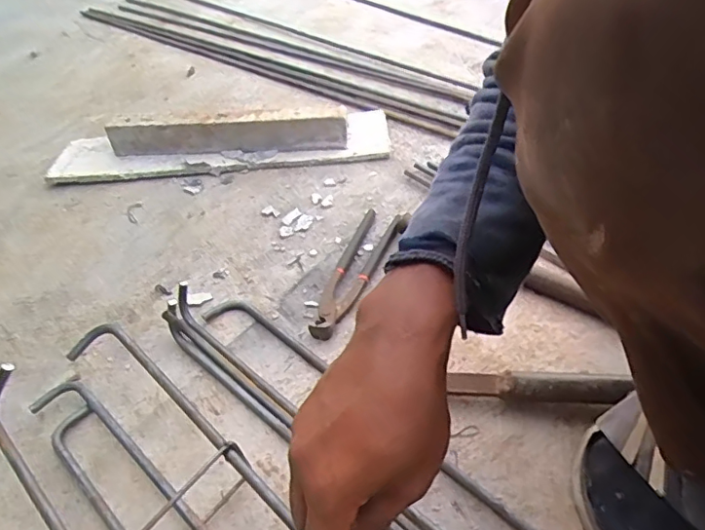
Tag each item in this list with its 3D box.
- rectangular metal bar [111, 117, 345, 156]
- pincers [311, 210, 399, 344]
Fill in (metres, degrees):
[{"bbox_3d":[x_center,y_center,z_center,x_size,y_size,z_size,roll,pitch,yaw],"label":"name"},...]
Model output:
[{"bbox_3d":[-0.202,-0.202,0.875,0.377,0.051,0.020,-1,32,7],"label":"rectangular metal bar"},{"bbox_3d":[0.002,0.005,0.679,0.053,0.021,0.213,14,47,20],"label":"pincers"}]

